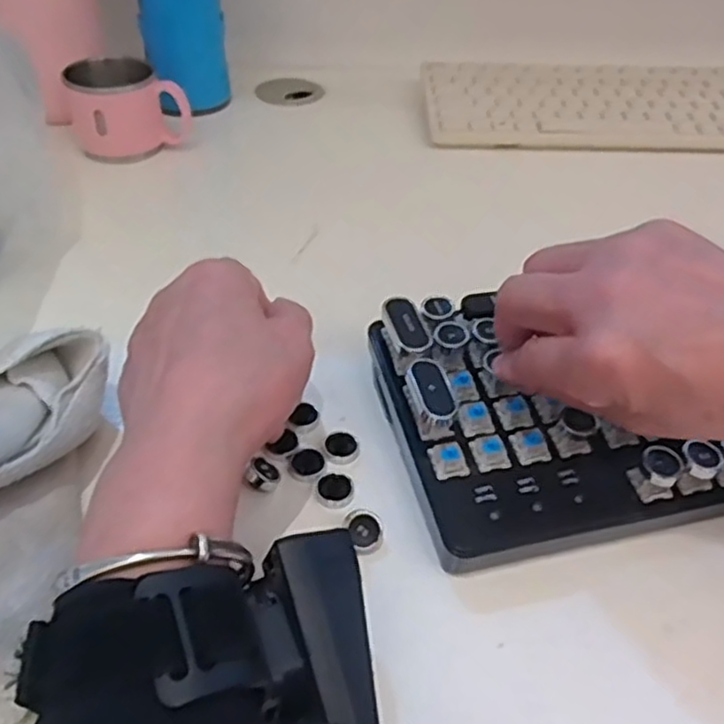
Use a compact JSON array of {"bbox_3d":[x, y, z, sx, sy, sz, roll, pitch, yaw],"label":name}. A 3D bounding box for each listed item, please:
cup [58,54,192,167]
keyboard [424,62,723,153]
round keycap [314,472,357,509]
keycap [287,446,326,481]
[{"bbox_3d":[-0.179,-0.193,0.533,0.080,0.058,0.052,-23,50,-25],"label":"cup"},{"bbox_3d":[0.269,-0.217,0.604,0.423,0.030,0.127,0,44,-3],"label":"keyboard"},{"bbox_3d":[-0.011,0.056,0.313,0.017,0.008,0.017,2,44,-1],"label":"round keycap"},{"bbox_3d":[-0.025,0.048,0.323,0.016,0.006,0.016,6,44,3],"label":"keycap"}]

